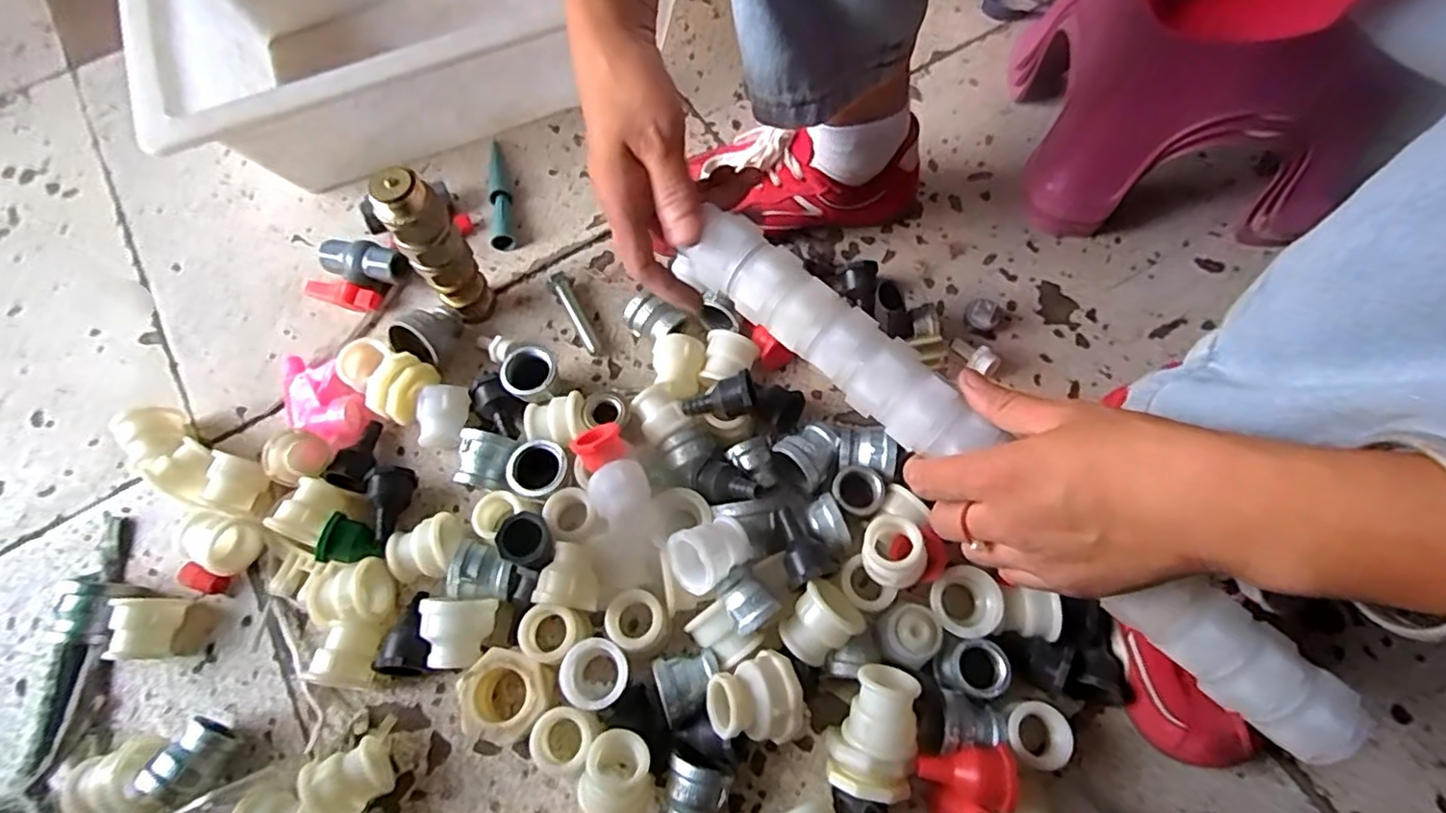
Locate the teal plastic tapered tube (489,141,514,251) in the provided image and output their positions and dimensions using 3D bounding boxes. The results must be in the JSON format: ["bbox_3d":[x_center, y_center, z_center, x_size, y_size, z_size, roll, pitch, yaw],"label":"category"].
[{"bbox_3d":[-0.202,-0.192,0.587,0.019,0.018,0.126,-10,67,-3],"label":"teal plastic tapered tube"}]

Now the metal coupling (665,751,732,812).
[{"bbox_3d":[-0.019,0.234,0.390,0.036,0.032,0.043,19,69,10],"label":"metal coupling"}]

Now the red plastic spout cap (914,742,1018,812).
[{"bbox_3d":[0.140,0.216,0.378,0.047,0.057,0.045,-1,67,1],"label":"red plastic spout cap"}]

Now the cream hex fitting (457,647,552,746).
[{"bbox_3d":[-0.135,0.182,0.413,0.052,0.031,0.050,21,69,10],"label":"cream hex fitting"}]

